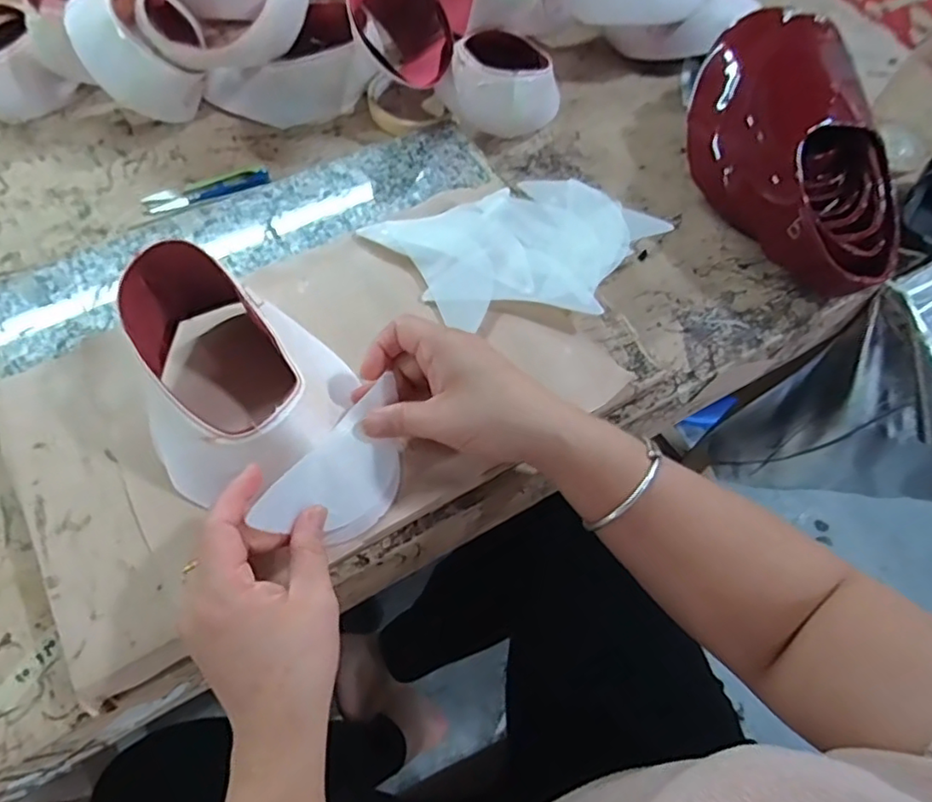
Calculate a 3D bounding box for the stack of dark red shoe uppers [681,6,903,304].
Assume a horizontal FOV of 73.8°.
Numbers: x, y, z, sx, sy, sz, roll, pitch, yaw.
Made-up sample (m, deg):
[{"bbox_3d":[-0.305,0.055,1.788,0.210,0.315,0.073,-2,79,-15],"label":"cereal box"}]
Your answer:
[{"bbox_3d":[0.259,-0.207,0.515,0.118,0.095,0.267,-3,62,-4],"label":"stack of dark red shoe uppers"}]

